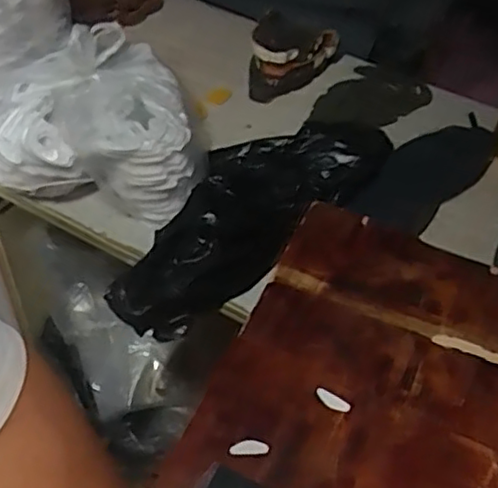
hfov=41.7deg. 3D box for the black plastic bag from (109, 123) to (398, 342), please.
[{"bbox_3d":[-0.013,-0.050,0.834,0.405,0.089,0.191,-40,60,-17],"label":"black plastic bag"}]

